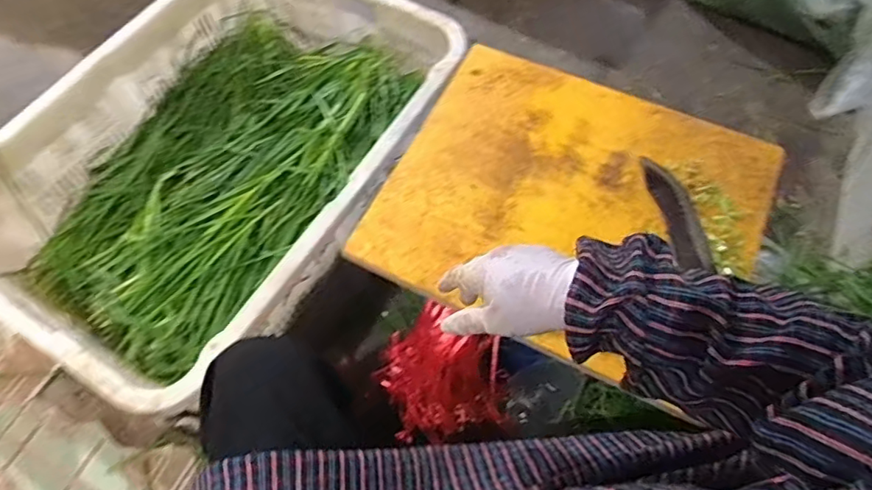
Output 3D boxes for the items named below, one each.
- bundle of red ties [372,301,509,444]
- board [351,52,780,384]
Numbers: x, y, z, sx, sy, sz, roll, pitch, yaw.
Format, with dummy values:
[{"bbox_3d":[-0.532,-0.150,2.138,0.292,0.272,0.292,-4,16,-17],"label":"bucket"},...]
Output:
[{"bbox_3d":[0.007,0.163,0.667,0.132,0.154,0.121,-21,64,-9],"label":"bundle of red ties"},{"bbox_3d":[0.160,-0.055,0.657,0.407,0.017,0.370,23,65,13],"label":"board"}]

